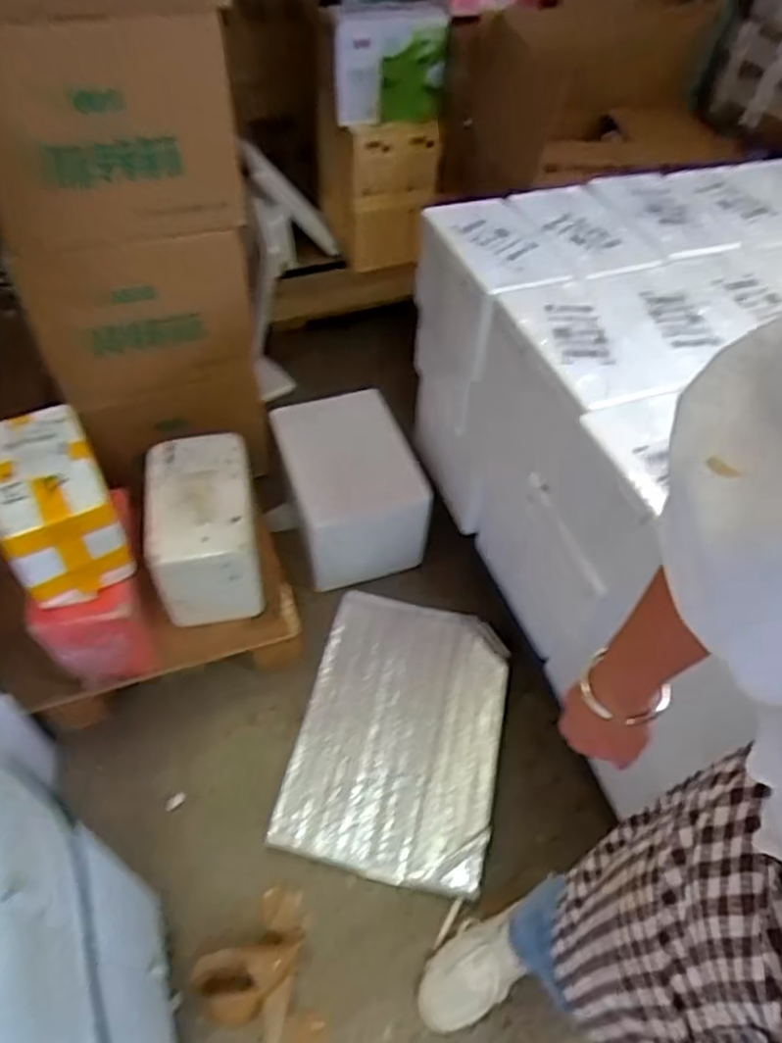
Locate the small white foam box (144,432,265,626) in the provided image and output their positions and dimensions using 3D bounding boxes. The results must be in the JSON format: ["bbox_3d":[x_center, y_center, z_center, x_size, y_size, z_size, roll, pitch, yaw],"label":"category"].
[{"bbox_3d":[-0.329,0.010,1.224,0.174,0.182,0.274,-8,52,-10],"label":"small white foam box"}]

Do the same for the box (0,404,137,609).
[{"bbox_3d":[-0.506,-0.030,1.033,0.152,0.176,0.238,-22,56,-20],"label":"box"}]

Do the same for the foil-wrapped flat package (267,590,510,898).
[{"bbox_3d":[0.021,0.359,1.232,0.343,0.034,0.499,12,51,6],"label":"foil-wrapped flat package"}]

